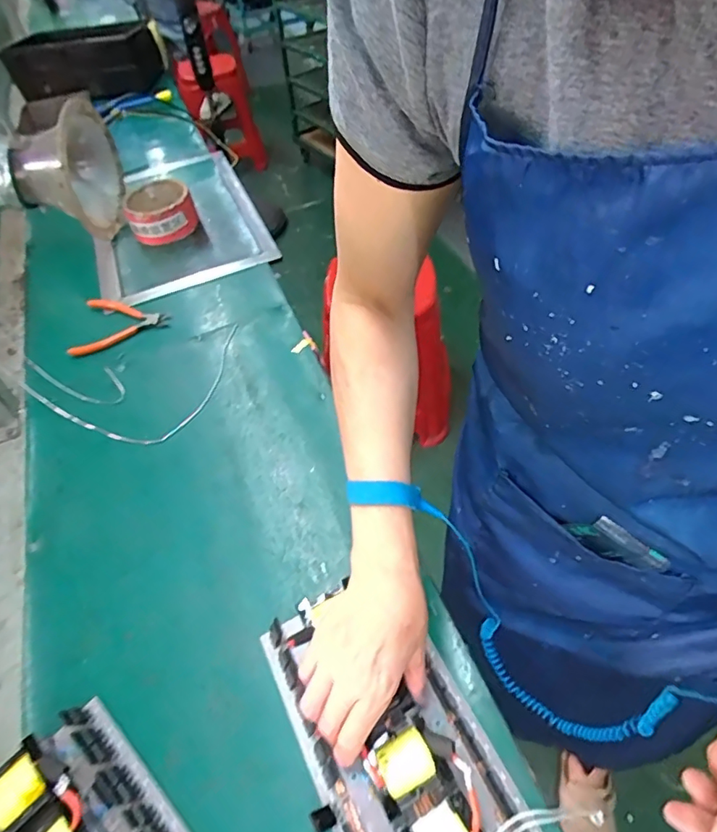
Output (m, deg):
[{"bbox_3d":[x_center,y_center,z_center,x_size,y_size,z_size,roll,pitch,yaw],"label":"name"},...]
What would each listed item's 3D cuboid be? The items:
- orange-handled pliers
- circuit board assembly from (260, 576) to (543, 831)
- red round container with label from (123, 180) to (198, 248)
[{"bbox_3d":[-0.371,-0.150,0.792,0.144,0.027,0.086,-23,53,-12],"label":"orange-handled pliers"},{"bbox_3d":[0.031,0.265,0.408,0.141,0.054,0.282,-25,53,-13],"label":"circuit board assembly"},{"bbox_3d":[-0.358,-0.371,0.947,0.113,0.061,0.124,-19,52,-9],"label":"red round container with label"}]

